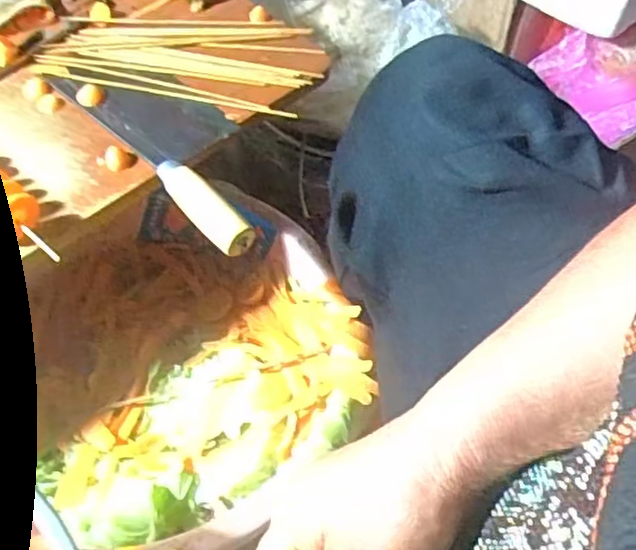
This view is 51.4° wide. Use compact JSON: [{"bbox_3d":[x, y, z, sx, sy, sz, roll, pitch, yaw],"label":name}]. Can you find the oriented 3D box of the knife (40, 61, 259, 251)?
[{"bbox_3d":[-0.121,-0.117,0.575,0.089,0.027,0.246,-36,63,-28],"label":"knife"}]

